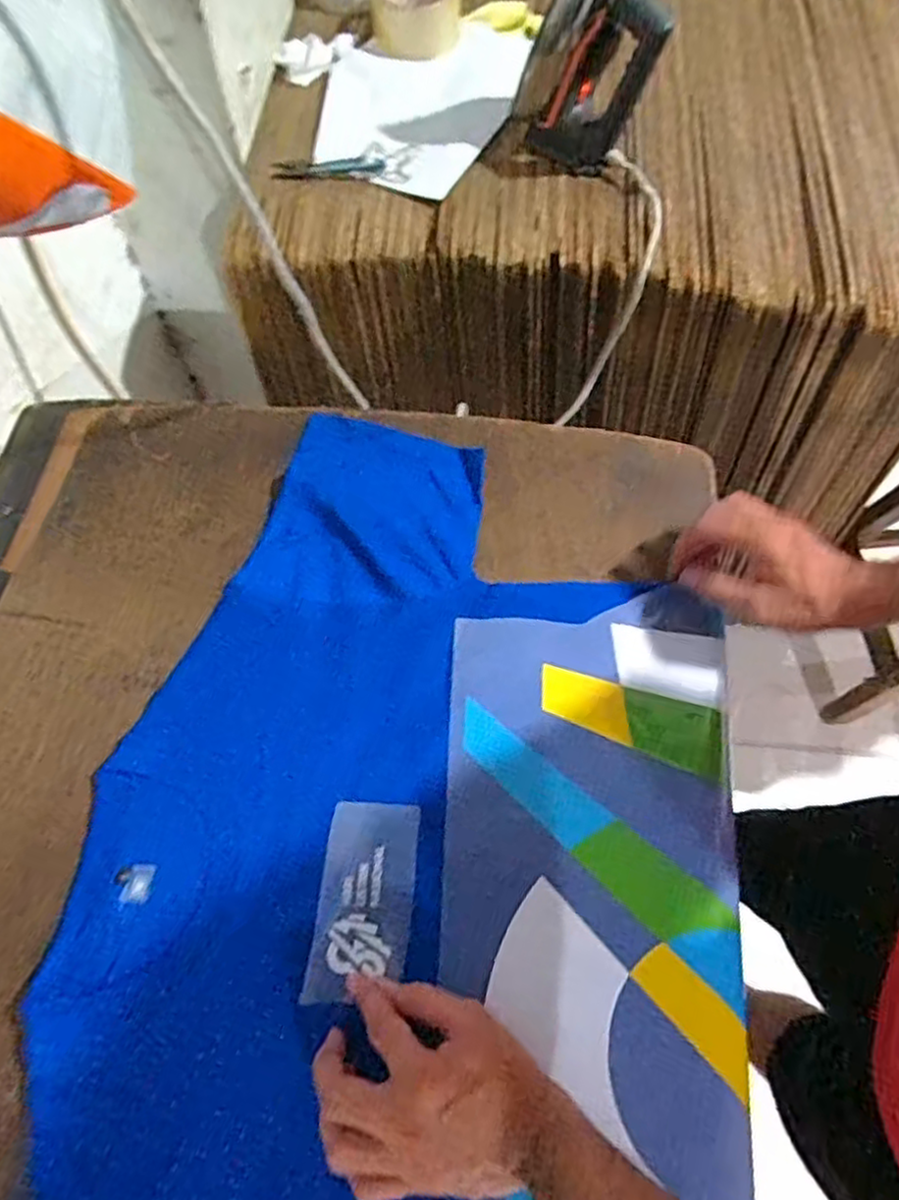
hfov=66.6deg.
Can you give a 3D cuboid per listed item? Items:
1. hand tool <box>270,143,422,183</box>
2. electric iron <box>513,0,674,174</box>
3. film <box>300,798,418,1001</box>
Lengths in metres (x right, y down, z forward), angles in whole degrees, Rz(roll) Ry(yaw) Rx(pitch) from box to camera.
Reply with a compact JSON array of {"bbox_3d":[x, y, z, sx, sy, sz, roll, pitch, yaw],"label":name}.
[{"bbox_3d":[-0.108,-0.454,0.709,0.151,0.019,0.038,-5,66,-4],"label":"hand tool"},{"bbox_3d":[0.139,-0.561,0.665,0.132,0.199,0.153,10,66,3],"label":"electric iron"},{"bbox_3d":[-0.058,0.206,0.476,0.063,0.007,0.126,6,66,1],"label":"film"}]

